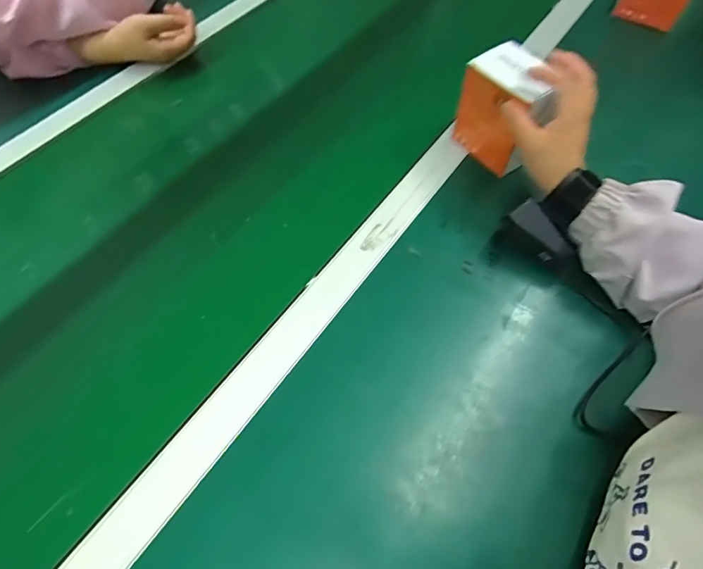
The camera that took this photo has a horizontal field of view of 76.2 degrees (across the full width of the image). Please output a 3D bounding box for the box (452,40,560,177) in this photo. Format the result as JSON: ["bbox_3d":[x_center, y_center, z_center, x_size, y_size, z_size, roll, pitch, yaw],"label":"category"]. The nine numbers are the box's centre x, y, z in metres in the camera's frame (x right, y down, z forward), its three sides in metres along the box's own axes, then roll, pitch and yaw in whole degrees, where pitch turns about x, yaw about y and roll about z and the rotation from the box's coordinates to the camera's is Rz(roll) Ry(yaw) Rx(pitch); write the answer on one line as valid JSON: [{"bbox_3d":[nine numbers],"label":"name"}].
[{"bbox_3d":[0.167,-0.183,0.489,0.058,0.117,0.098,-29,62,-15],"label":"box"}]

